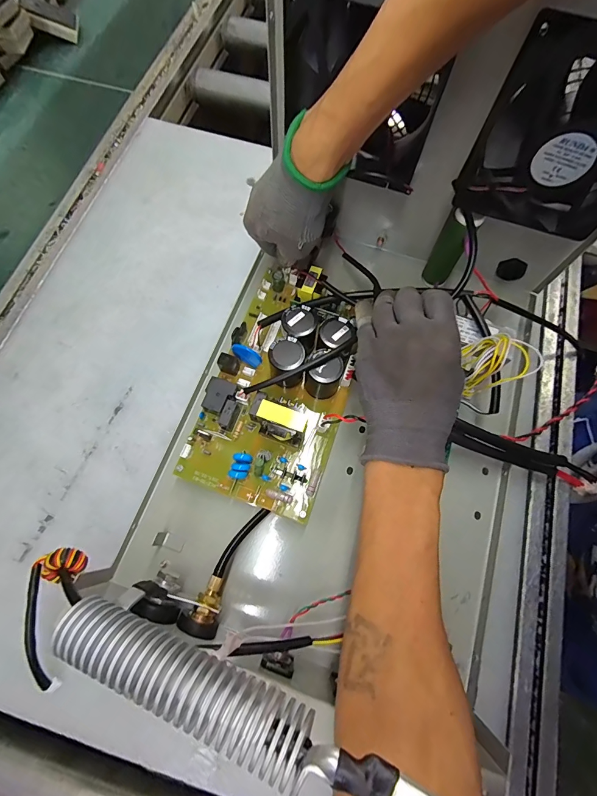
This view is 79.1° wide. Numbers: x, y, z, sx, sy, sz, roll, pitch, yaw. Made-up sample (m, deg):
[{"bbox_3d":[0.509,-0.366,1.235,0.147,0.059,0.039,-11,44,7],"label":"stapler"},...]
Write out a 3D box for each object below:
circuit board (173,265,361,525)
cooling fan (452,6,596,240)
[{"bbox_3d":[-0.015,-0.020,0.350,0.130,0.051,0.235,19,71,5],"label":"circuit board"},{"bbox_3d":[0.201,-0.193,0.274,0.119,0.119,0.041,19,71,5],"label":"cooling fan"}]

